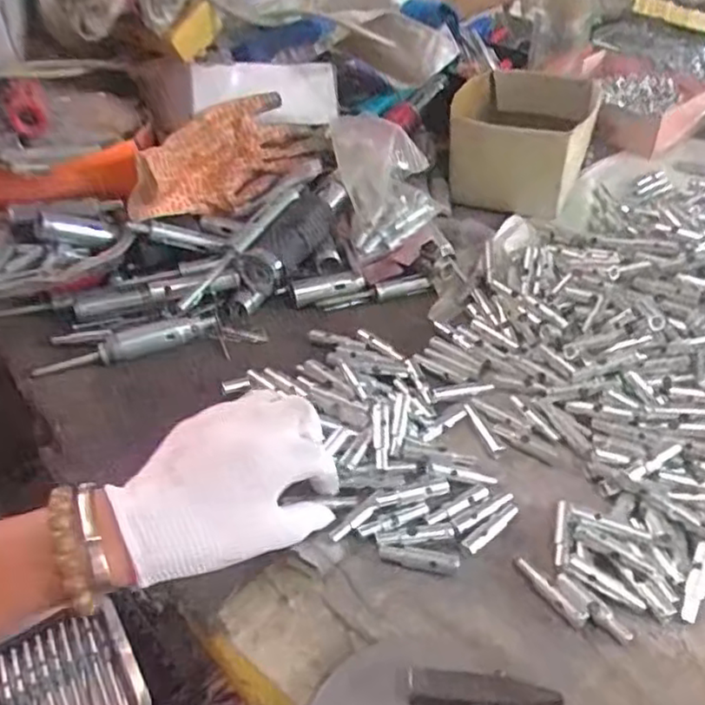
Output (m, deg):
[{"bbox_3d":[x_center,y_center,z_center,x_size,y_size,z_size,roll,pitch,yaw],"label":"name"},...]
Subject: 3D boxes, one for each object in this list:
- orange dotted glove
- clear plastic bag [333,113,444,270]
[{"bbox_3d":[-0.117,-0.188,0.648,0.222,0.082,0.067,-29,49,-26],"label":"orange dotted glove"},{"bbox_3d":[0.034,-0.175,0.671,0.097,0.055,0.172,-7,63,-7],"label":"clear plastic bag"}]

